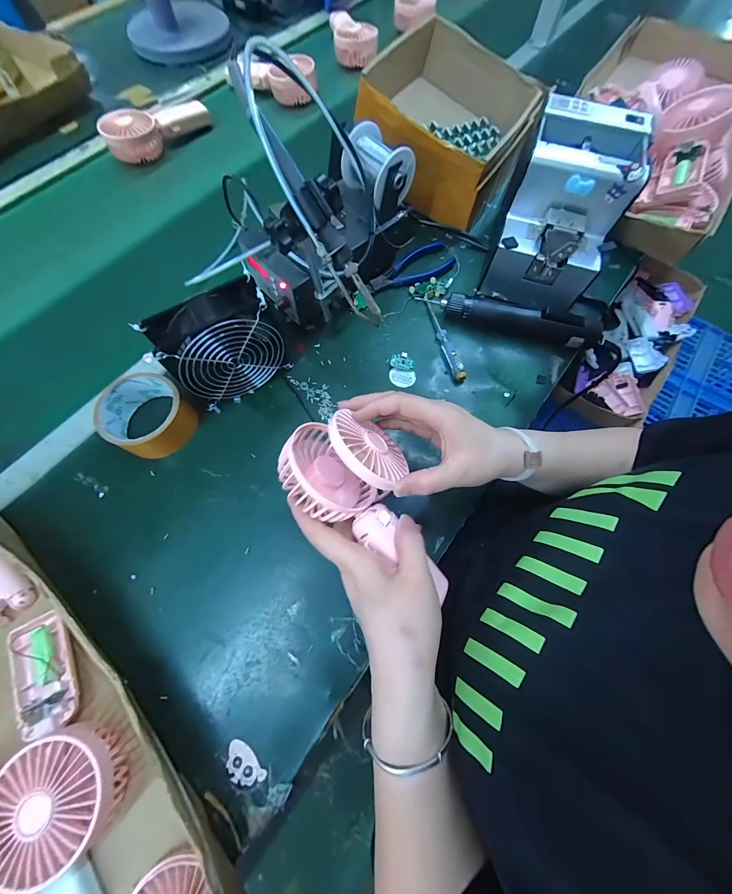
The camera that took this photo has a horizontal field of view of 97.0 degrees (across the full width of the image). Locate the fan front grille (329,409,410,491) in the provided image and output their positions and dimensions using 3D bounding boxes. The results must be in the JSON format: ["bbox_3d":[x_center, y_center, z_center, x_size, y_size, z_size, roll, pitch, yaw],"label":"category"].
[{"bbox_3d":[0.005,0.003,0.289,0.084,0.014,0.075,15,45,-37],"label":"fan front grille"}]

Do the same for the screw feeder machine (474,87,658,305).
[{"bbox_3d":[0.246,-0.299,0.422,0.129,0.151,0.170,20,72,5],"label":"screw feeder machine"}]

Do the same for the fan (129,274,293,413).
[{"bbox_3d":[-0.156,-0.109,0.364,0.116,0.117,0.052,-31,74,-11],"label":"fan"}]

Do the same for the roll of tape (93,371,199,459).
[{"bbox_3d":[-0.248,-0.036,0.373,0.089,0.045,0.087,0,71,-1],"label":"roll of tape"}]

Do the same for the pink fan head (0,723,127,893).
[{"bbox_3d":[-0.243,0.277,0.259,0.081,0.048,0.084,-37,76,-13],"label":"pink fan head"}]

